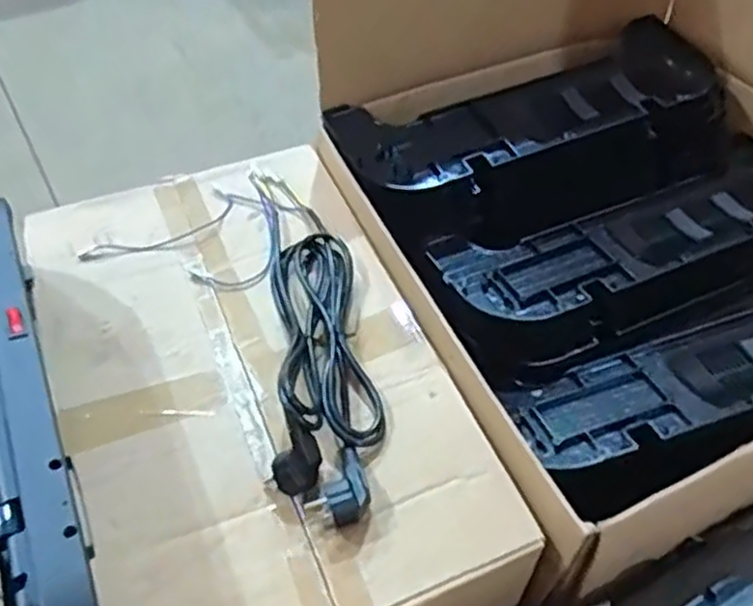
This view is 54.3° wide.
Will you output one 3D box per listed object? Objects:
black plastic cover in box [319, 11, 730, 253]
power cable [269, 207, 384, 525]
[{"bbox_3d":[0.206,-0.199,0.892,0.473,0.094,0.224,-20,52,-16],"label":"black plastic cover in box"},{"bbox_3d":[-0.050,0.027,0.680,0.094,0.049,0.363,-5,50,-4],"label":"power cable"}]

